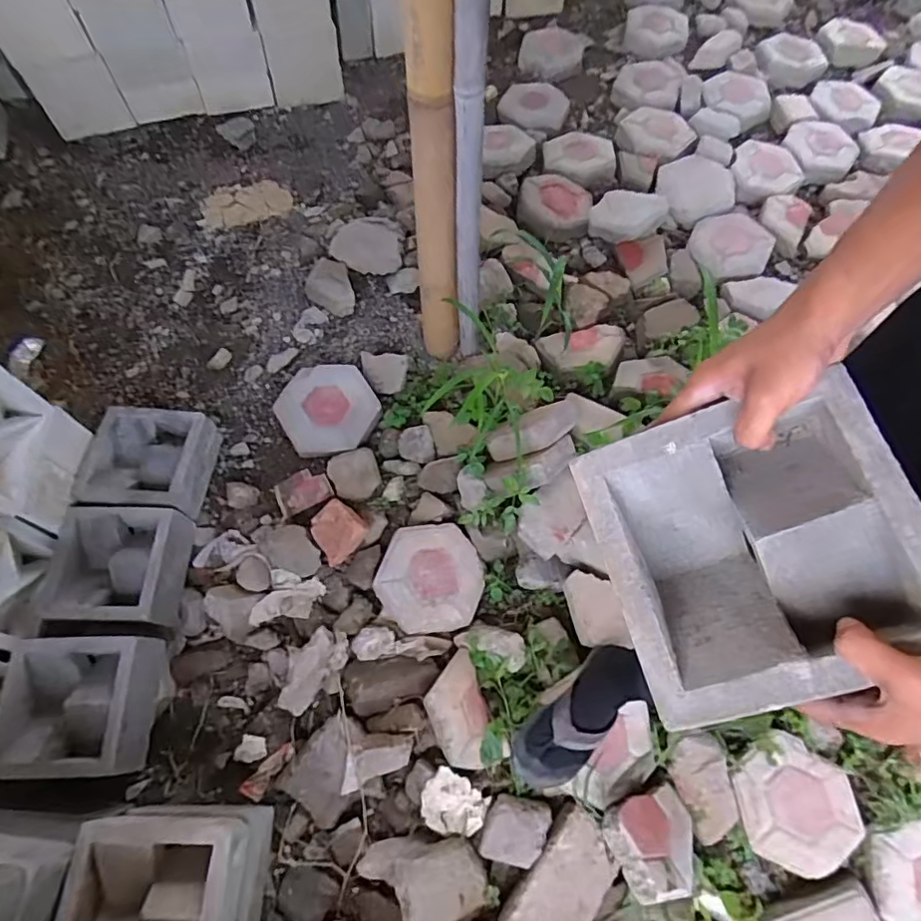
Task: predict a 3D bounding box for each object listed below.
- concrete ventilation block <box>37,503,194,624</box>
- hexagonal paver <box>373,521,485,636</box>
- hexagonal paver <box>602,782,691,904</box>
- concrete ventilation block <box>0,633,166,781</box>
[{"bbox_3d":[-0.638,0.198,1.047,0.221,0.102,0.216,1,66,-1],"label":"concrete ventilation block"},{"bbox_3d":[-0.057,0.222,1.088,0.193,0.046,0.216,18,67,7],"label":"hexagonal paver"},{"bbox_3d":[0.315,0.616,0.909,0.157,0.055,0.143,1,50,-32],"label":"hexagonal paver"},{"bbox_3d":[-0.615,0.392,0.913,0.228,0.076,0.203,-3,66,-3],"label":"concrete ventilation block"}]

